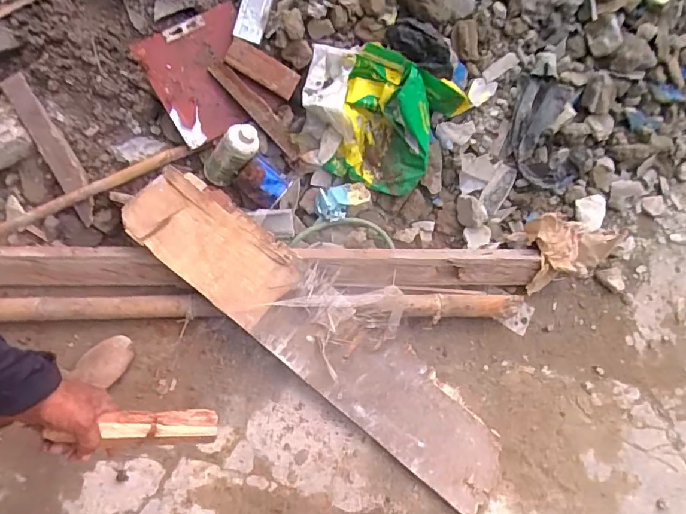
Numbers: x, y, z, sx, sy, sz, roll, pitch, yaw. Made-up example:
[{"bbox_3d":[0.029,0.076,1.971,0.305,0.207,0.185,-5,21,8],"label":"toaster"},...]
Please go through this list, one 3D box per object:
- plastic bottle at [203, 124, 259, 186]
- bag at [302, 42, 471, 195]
[{"bbox_3d":[-0.295,-0.271,1.257,0.063,0.201,0.084,-5,63,-50],"label":"plastic bottle"},{"bbox_3d":[0.088,-0.387,1.329,0.411,0.119,0.352,18,112,-11],"label":"bag"}]

